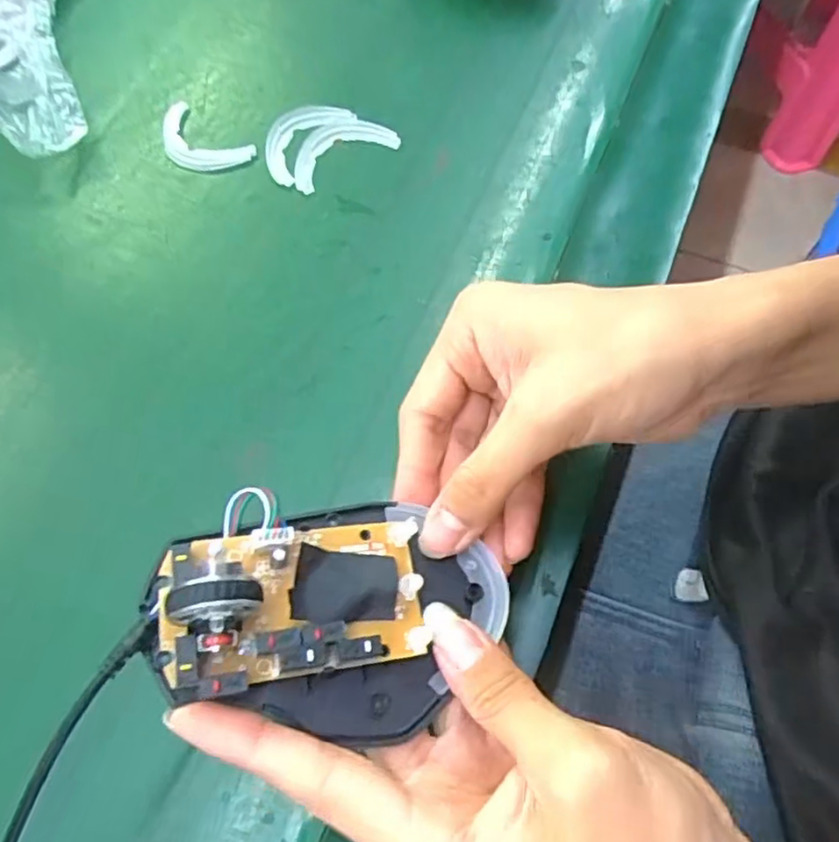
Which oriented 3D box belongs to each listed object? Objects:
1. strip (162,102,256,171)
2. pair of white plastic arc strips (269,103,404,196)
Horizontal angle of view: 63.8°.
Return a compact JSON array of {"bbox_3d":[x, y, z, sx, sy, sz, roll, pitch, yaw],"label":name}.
[{"bbox_3d":[-0.125,-0.157,0.381,0.062,0.005,0.034,34,70,16],"label":"strip"},{"bbox_3d":[-0.056,-0.159,0.381,0.069,0.005,0.055,-34,69,-14],"label":"pair of white plastic arc strips"}]

